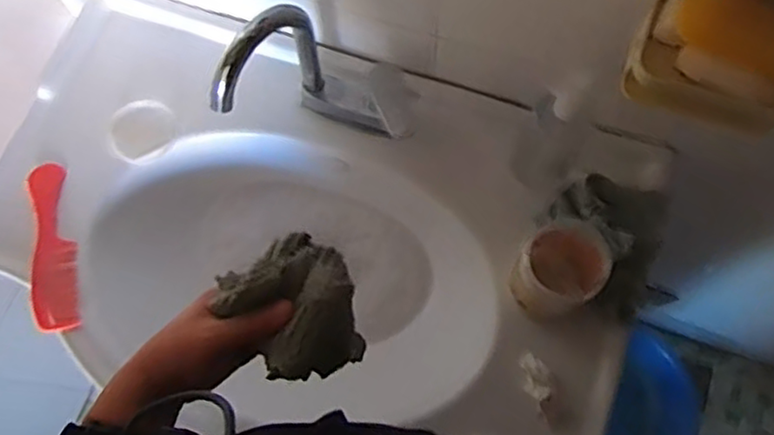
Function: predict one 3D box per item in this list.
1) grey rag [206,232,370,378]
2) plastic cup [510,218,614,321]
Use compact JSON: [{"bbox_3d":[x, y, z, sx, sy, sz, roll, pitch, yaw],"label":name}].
[{"bbox_3d":[-0.074,0.073,0.531,0.097,0.054,0.104,-20,72,-5],"label":"grey rag"},{"bbox_3d":[0.185,0.060,0.719,0.089,0.100,0.091,-1,72,2],"label":"plastic cup"}]

